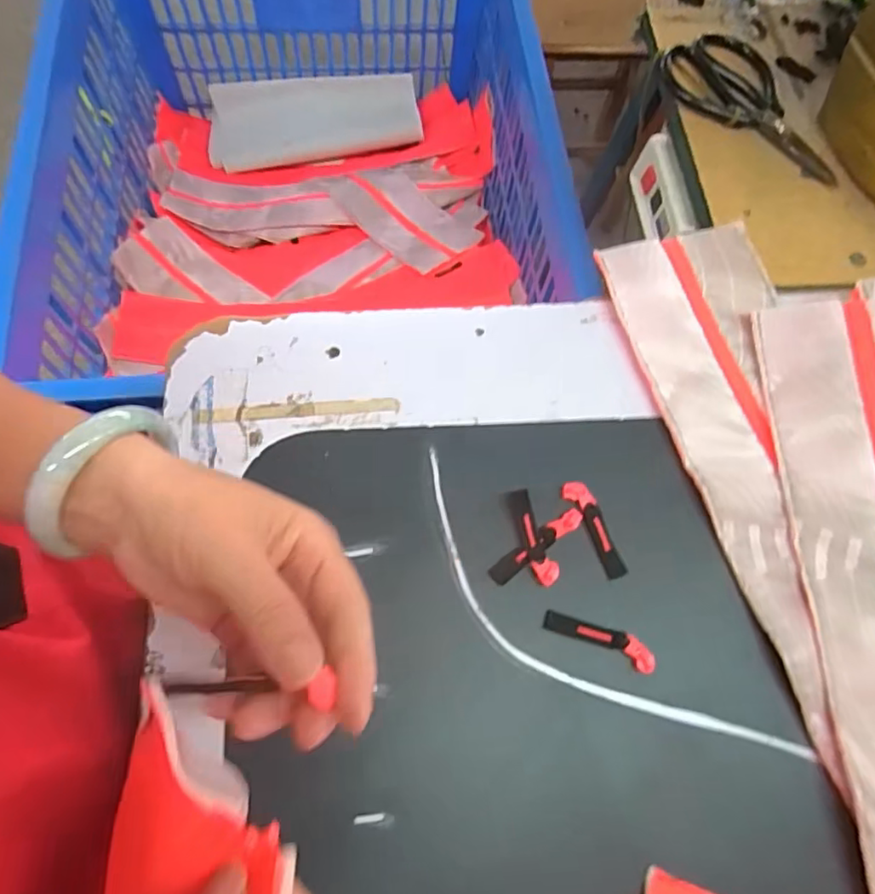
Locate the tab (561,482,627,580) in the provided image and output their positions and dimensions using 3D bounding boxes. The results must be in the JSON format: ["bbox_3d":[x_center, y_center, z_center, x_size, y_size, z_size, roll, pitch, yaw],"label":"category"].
[{"bbox_3d":[0.100,0.051,0.381,0.017,0.007,0.064,-21,72,-12],"label":"tab"}]

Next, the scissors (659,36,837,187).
[{"bbox_3d":[0.280,-0.295,0.524,0.088,0.013,0.175,-37,75,-17],"label":"scissors"}]

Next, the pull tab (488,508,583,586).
[{"bbox_3d":[0.062,0.061,0.376,0.070,0.004,0.012,-33,74,-16],"label":"pull tab"}]

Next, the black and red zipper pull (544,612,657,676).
[{"bbox_3d":[0.097,0.114,0.359,0.066,0.005,0.017,21,68,4],"label":"black and red zipper pull"}]

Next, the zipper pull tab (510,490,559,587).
[{"bbox_3d":[0.059,0.056,0.375,0.014,0.008,0.060,-16,71,-10],"label":"zipper pull tab"}]

